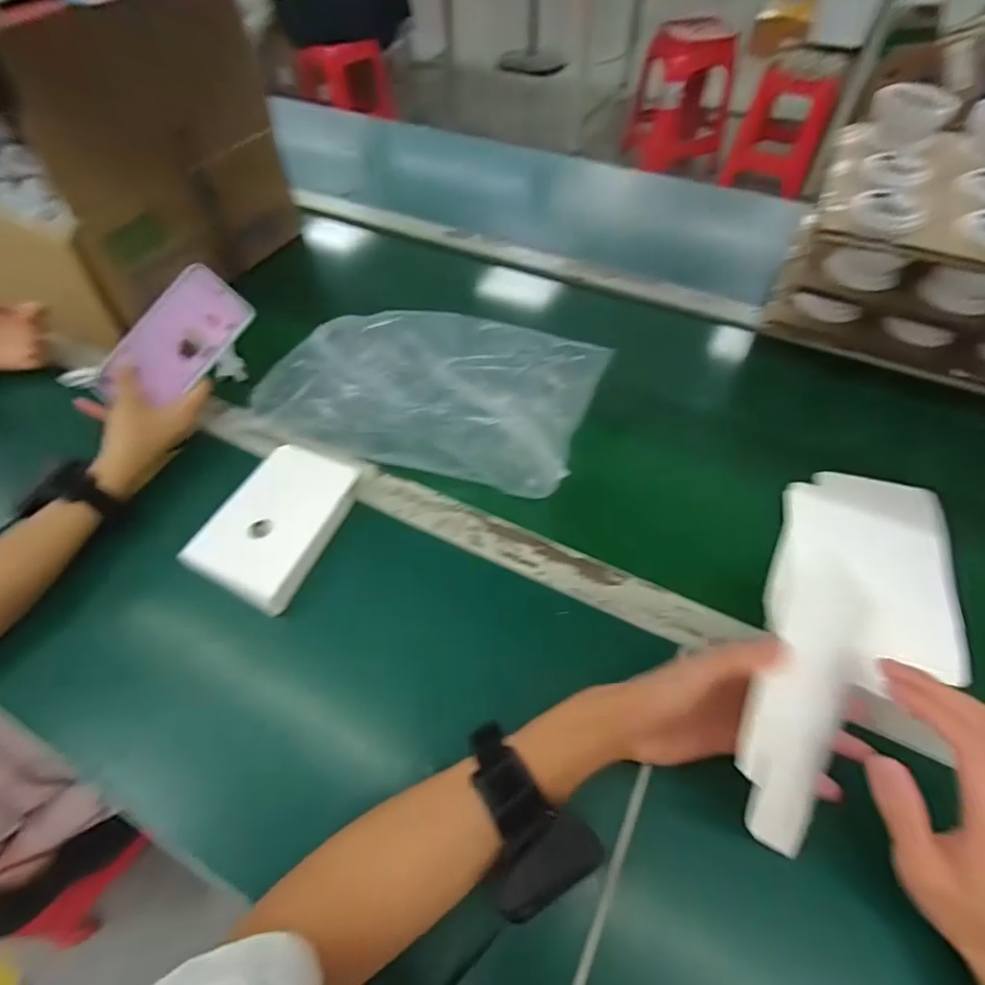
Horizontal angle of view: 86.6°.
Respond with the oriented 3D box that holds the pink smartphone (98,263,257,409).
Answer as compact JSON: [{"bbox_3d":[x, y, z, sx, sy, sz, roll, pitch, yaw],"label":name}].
[{"bbox_3d":[-0.325,-0.153,0.536,0.081,0.013,0.159,41,90,-6],"label":"pink smartphone"}]

